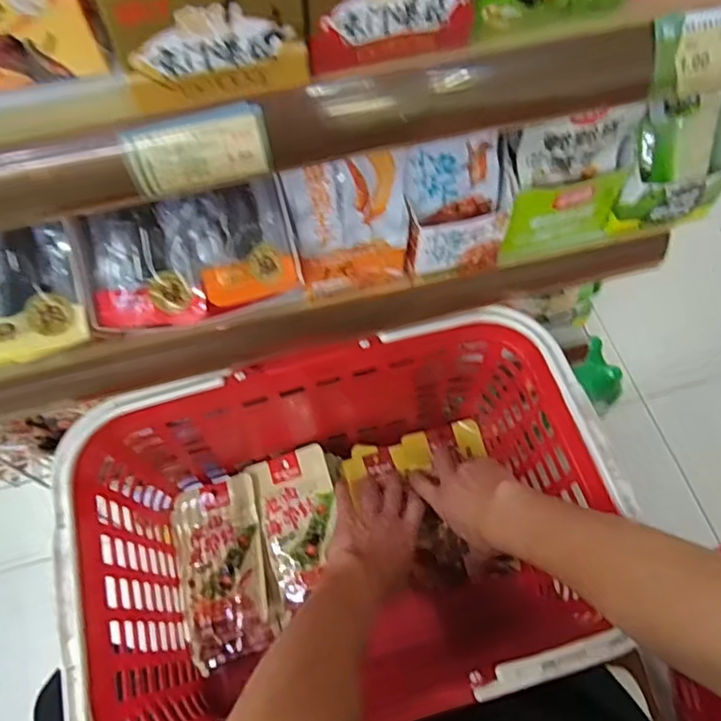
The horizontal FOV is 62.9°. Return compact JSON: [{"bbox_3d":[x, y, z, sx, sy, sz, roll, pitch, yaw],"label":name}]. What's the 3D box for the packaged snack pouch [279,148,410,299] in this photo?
[{"bbox_3d":[-0.007,-0.094,0.420,0.082,0.111,0.029,-14,65,-8],"label":"packaged snack pouch"}]

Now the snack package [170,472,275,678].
[{"bbox_3d":[-0.146,0.215,0.616,0.092,0.035,0.178,-12,64,-6],"label":"snack package"}]

